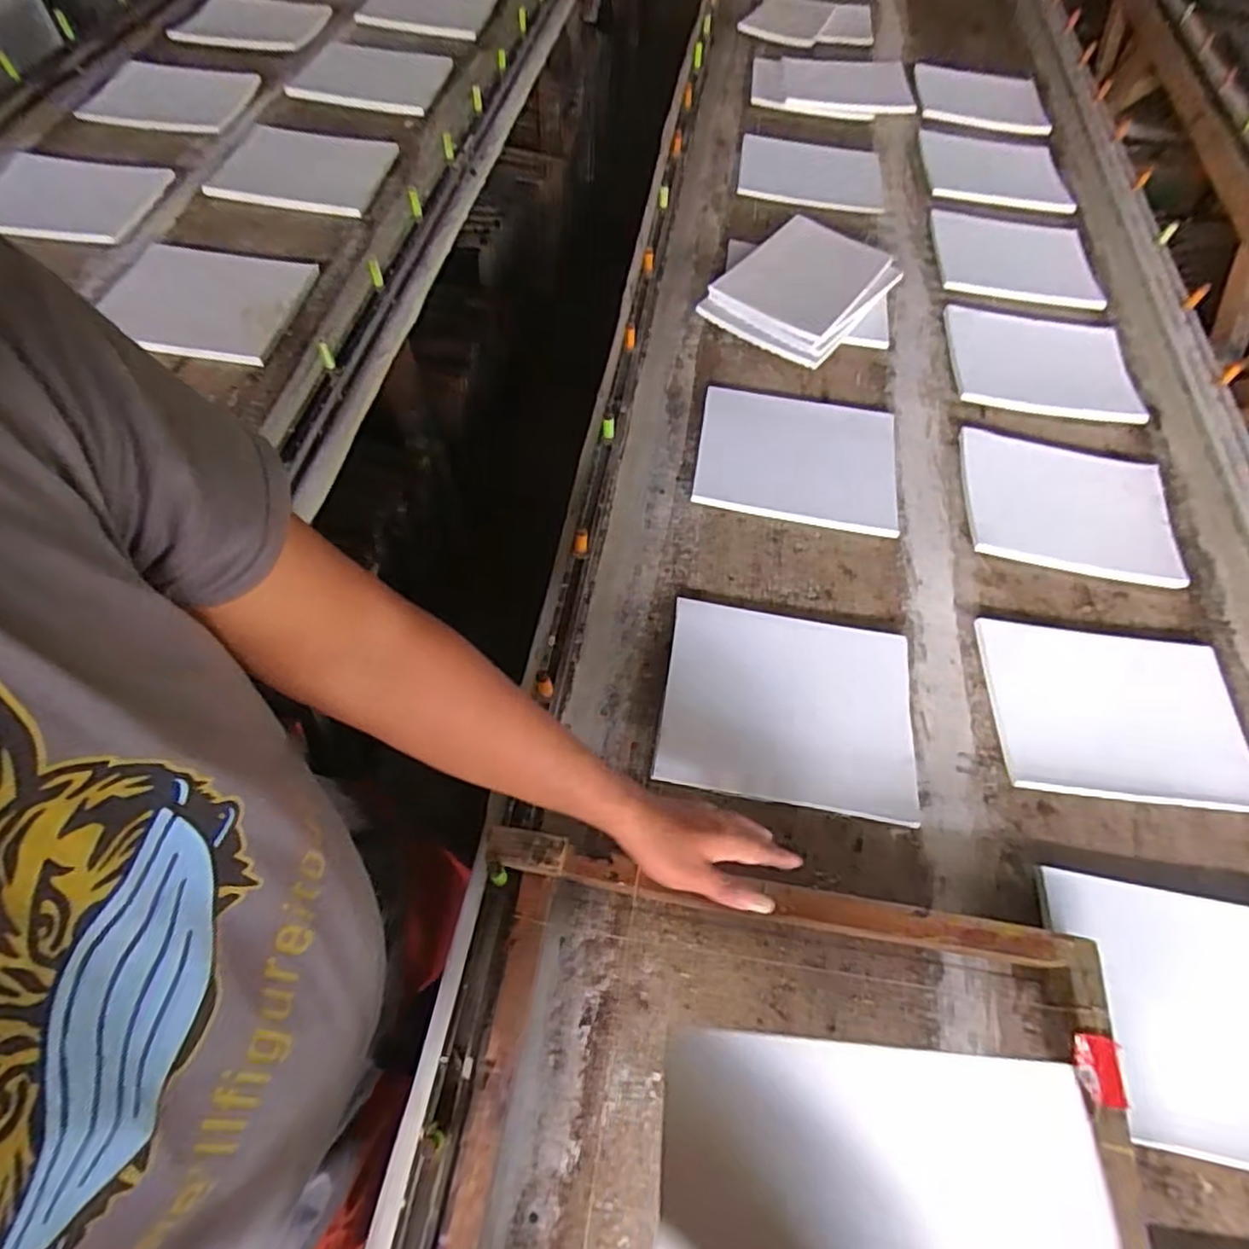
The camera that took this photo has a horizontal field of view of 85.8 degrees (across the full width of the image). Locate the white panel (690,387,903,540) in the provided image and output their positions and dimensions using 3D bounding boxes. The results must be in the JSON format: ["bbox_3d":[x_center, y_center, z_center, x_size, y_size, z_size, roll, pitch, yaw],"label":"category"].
[{"bbox_3d":[0.240,-0.237,0.936,0.268,0.016,0.224,8,60,3],"label":"white panel"}]

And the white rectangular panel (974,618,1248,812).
[{"bbox_3d":[0.553,0.097,0.763,0.266,0.015,0.205,5,60,2],"label":"white rectangular panel"}]

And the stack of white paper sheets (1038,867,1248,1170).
[{"bbox_3d":[0.533,0.356,0.604,0.272,0.026,0.213,10,60,4],"label":"stack of white paper sheets"}]

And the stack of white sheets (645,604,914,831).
[{"bbox_3d":[0.183,0.089,0.752,0.274,0.014,0.224,9,60,4],"label":"stack of white sheets"}]

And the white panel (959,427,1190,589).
[{"bbox_3d":[0.599,-0.166,0.913,0.263,0.016,0.231,11,60,5],"label":"white panel"}]

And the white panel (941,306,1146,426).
[{"bbox_3d":[0.652,-0.419,1.058,0.278,0.020,0.229,10,60,4],"label":"white panel"}]

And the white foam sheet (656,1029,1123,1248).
[{"bbox_3d":[0.155,0.380,0.407,0.269,0.026,0.212,-1,52,12],"label":"white foam sheet"}]

